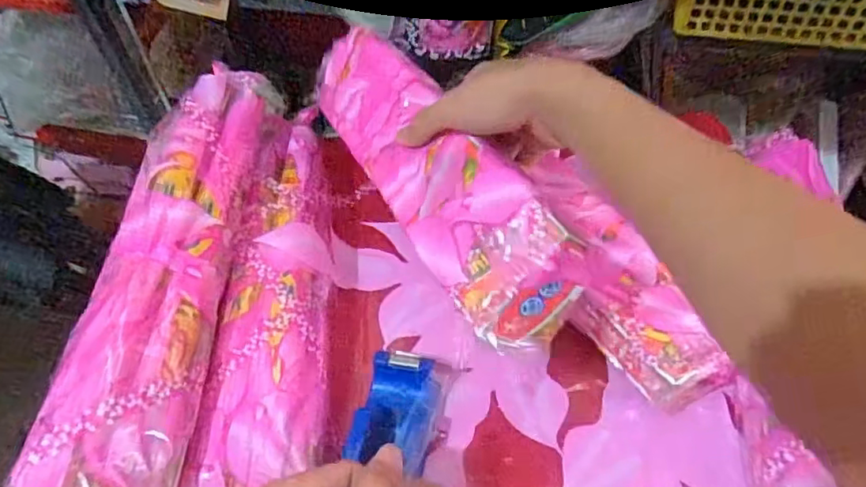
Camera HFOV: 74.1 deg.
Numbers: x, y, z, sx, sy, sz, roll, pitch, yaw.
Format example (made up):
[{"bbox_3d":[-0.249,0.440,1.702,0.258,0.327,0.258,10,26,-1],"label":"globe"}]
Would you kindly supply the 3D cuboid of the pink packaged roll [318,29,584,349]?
[{"bbox_3d":[-0.008,-0.071,0.433,0.075,0.063,0.333,-22,50,-16],"label":"pink packaged roll"}]

